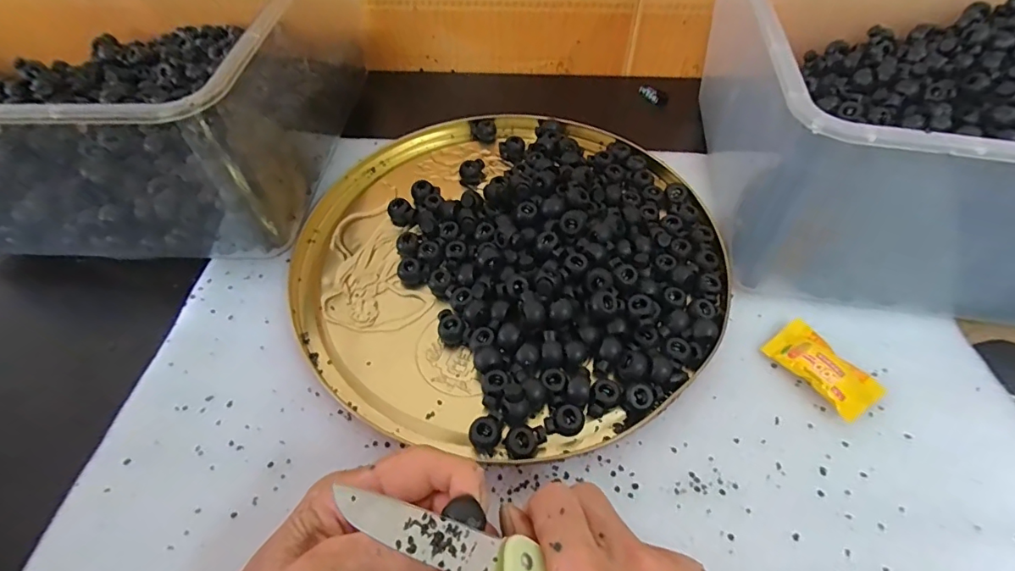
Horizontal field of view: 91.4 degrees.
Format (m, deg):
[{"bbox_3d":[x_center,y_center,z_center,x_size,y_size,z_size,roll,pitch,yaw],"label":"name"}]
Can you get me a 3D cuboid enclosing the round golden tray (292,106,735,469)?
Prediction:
[{"bbox_3d":[0.000,-0.033,0.349,0.282,0.023,0.293,0,55,0],"label":"round golden tray"}]

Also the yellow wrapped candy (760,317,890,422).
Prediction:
[{"bbox_3d":[0.189,0.050,0.297,0.034,0.012,0.060,-31,60,-19],"label":"yellow wrapped candy"}]

